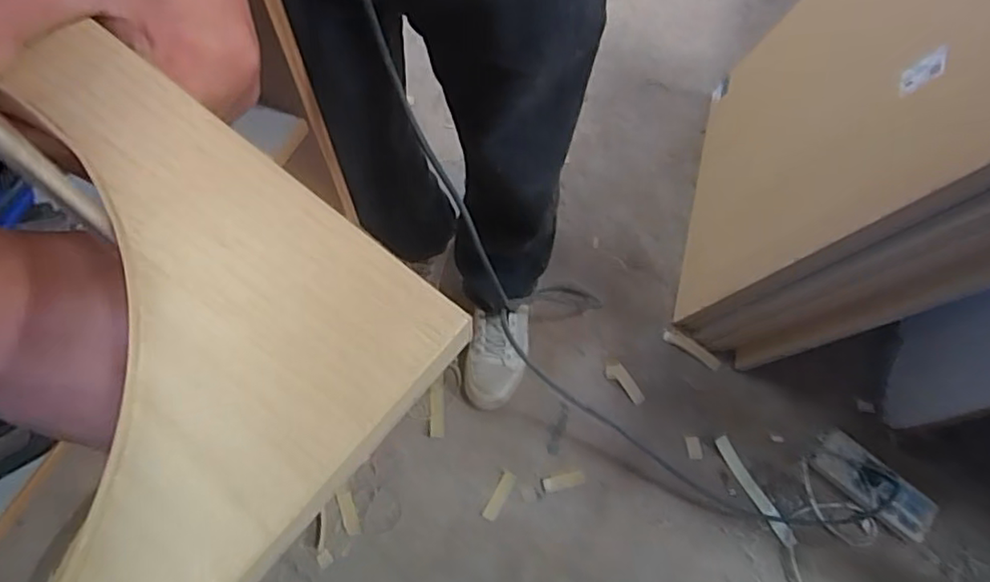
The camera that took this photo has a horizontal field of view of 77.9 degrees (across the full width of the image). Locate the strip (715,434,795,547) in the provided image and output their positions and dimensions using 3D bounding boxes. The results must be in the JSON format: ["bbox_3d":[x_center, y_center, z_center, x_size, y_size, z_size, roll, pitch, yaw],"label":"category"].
[{"bbox_3d":[0.423,0.325,1.001,0.025,0.006,0.187,-25,70,-12],"label":"strip"}]

